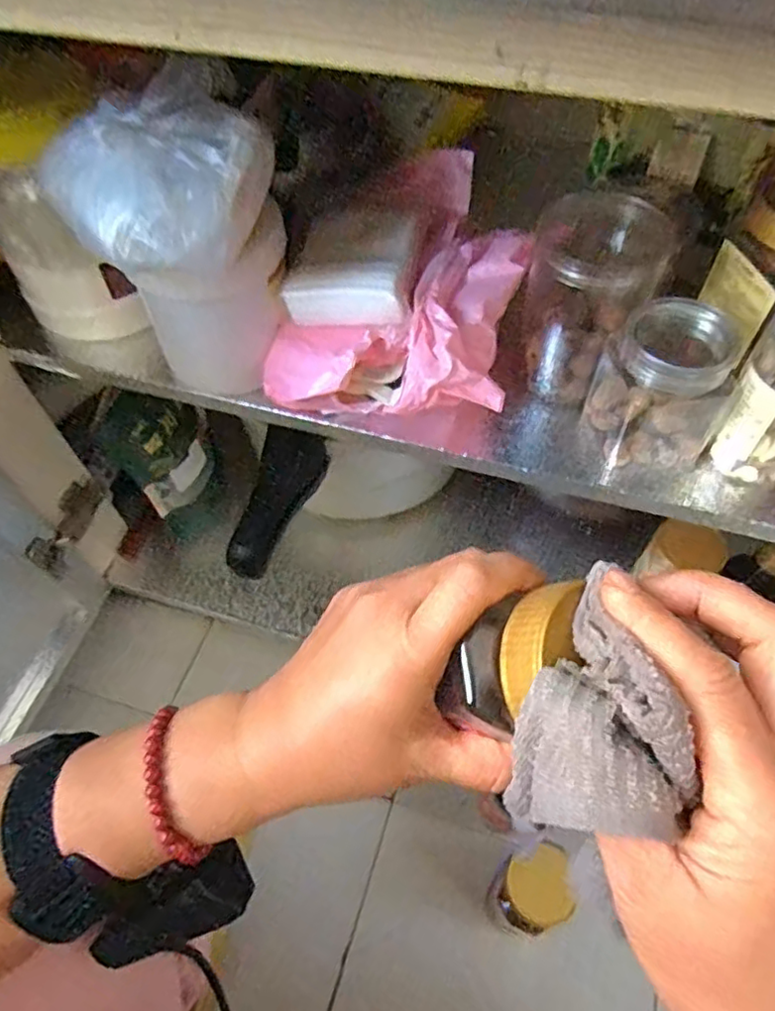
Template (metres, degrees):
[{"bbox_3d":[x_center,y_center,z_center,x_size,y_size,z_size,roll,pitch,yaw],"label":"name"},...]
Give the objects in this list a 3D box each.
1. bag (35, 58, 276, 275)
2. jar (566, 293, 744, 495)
[{"bbox_3d":[-0.139,-0.197,0.374,0.103,0.068,0.118,31,64,20],"label":"bag"},{"bbox_3d":[0.177,-0.068,0.413,0.085,0.100,0.076,22,61,16],"label":"jar"}]

